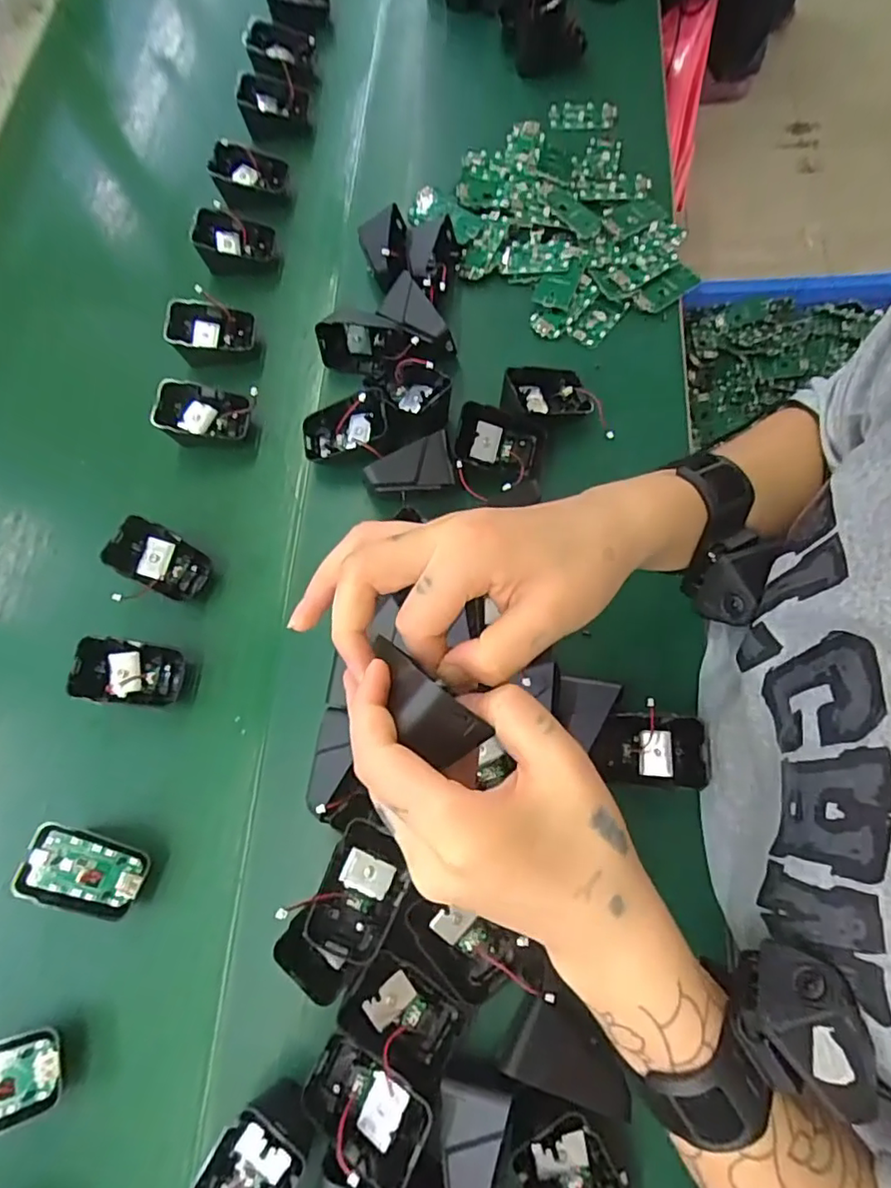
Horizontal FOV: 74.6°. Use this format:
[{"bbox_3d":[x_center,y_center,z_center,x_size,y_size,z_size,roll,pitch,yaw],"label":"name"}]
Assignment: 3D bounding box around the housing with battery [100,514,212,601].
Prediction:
[{"bbox_3d":[-0.207,-0.024,0.432,0.064,0.043,0.051,26,75,11],"label":"housing with battery"}]

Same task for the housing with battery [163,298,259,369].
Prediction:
[{"bbox_3d":[-0.197,-0.222,0.498,0.066,0.038,0.047,1,72,3],"label":"housing with battery"}]

